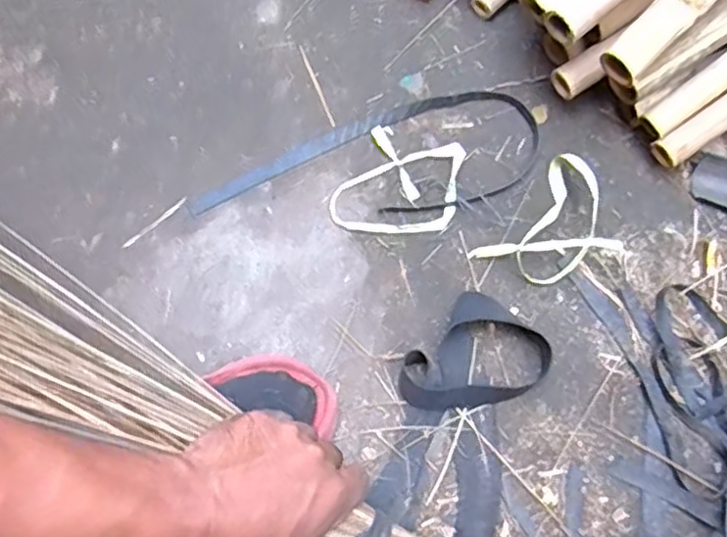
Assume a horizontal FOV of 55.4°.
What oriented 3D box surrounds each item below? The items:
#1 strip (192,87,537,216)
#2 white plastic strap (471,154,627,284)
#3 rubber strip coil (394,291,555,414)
[{"bbox_3d":[0.003,-0.084,0.611,0.310,0.004,0.107,-17,76,-3],"label":"strip"},{"bbox_3d":[0.164,-0.030,0.580,0.087,0.035,0.117,41,80,10],"label":"white plastic strap"},{"bbox_3d":[0.089,0.080,0.560,0.089,0.026,0.108,41,80,10],"label":"rubber strip coil"}]

